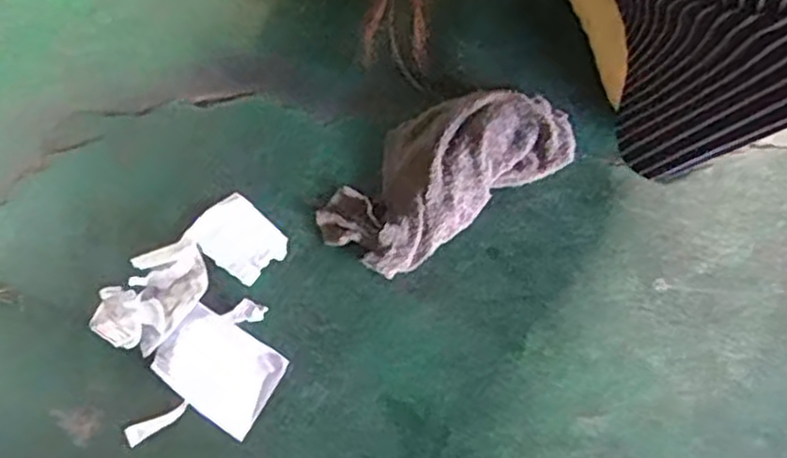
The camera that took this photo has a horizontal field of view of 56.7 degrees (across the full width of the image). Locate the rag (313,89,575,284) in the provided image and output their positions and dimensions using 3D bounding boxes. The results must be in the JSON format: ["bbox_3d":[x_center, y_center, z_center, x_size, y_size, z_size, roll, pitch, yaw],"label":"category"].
[{"bbox_3d":[0.041,-0.050,0.597,0.212,0.033,0.101,-33,80,-8],"label":"rag"}]

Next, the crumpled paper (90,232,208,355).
[{"bbox_3d":[-0.188,0.053,0.569,0.057,0.019,0.097,44,80,8],"label":"crumpled paper"}]

